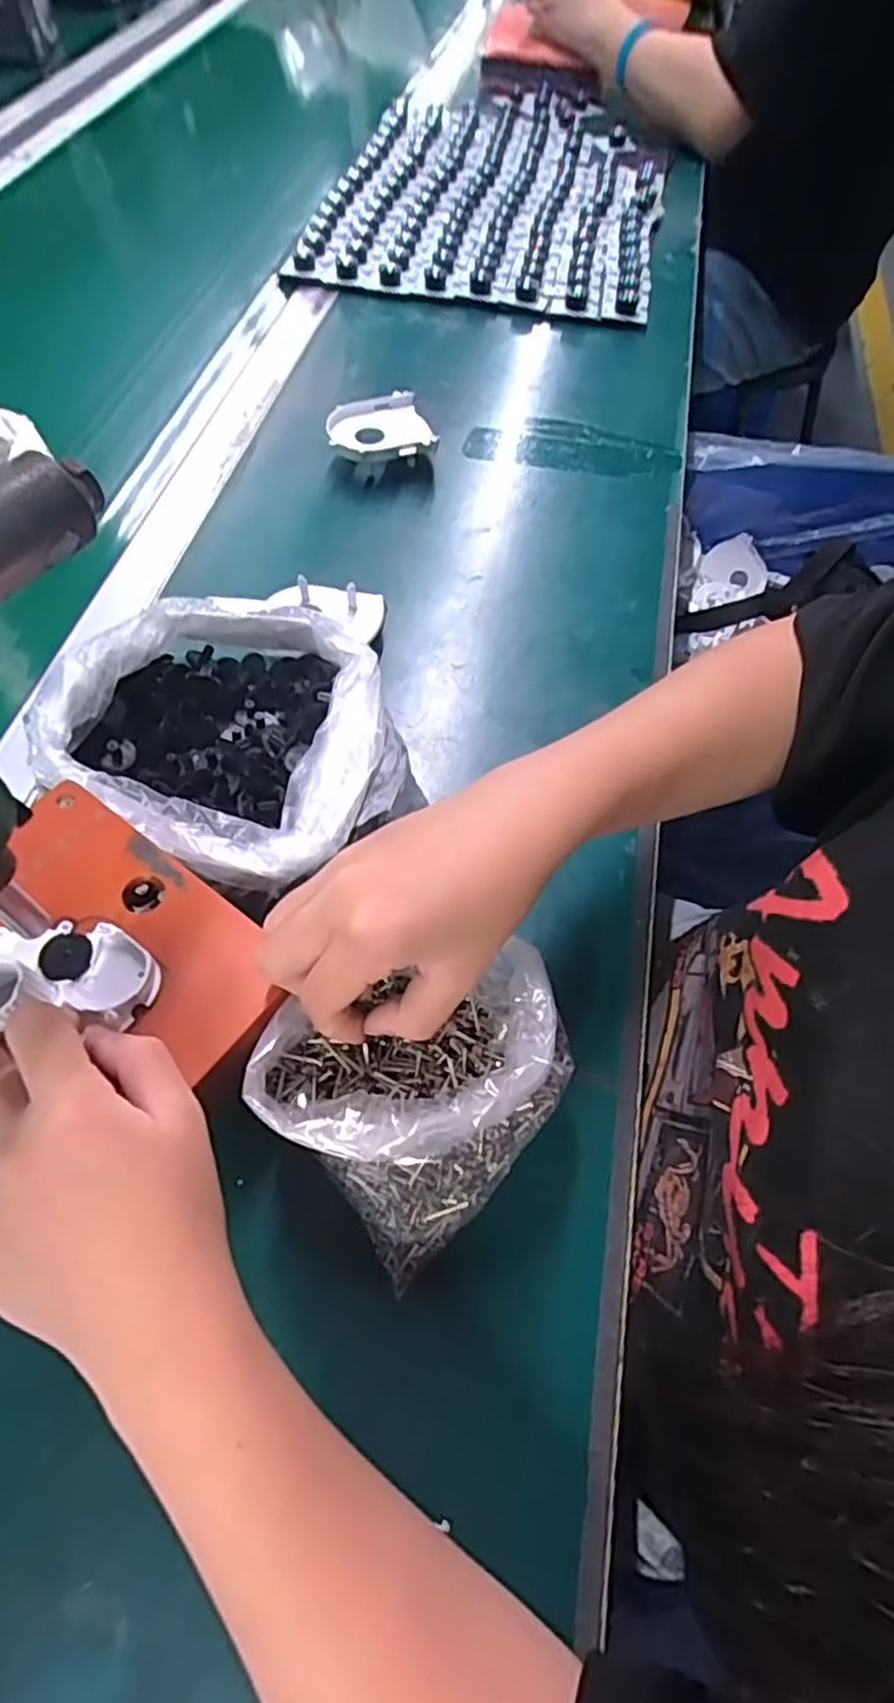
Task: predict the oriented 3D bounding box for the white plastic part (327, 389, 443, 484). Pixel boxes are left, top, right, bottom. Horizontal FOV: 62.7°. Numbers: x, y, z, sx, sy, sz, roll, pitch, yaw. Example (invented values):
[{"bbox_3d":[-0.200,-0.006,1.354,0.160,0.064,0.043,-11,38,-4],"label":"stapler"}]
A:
[{"bbox_3d":[-0.053,-0.324,0.576,0.079,0.034,0.066,-12,60,-8],"label":"white plastic part"}]

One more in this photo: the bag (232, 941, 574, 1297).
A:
[{"bbox_3d":[-0.009,0.091,0.301,0.113,0.076,0.099,-38,70,-23],"label":"bag"}]

